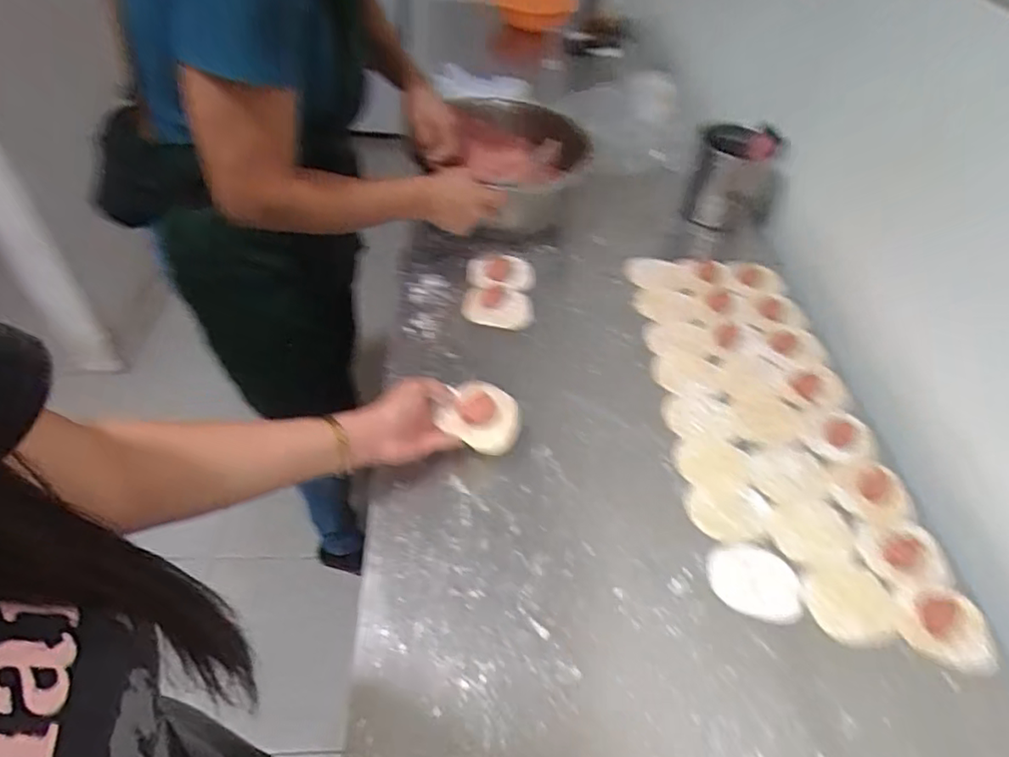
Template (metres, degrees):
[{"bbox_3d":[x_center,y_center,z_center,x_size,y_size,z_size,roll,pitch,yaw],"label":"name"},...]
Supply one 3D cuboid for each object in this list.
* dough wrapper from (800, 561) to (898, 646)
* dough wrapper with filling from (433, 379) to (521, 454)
[{"bbox_3d":[0.334,0.217,0.579,0.091,0.009,0.079,1,49,-6],"label":"dough wrapper"},{"bbox_3d":[-0.024,0.041,0.635,0.081,0.020,0.067,27,89,0],"label":"dough wrapper with filling"}]

